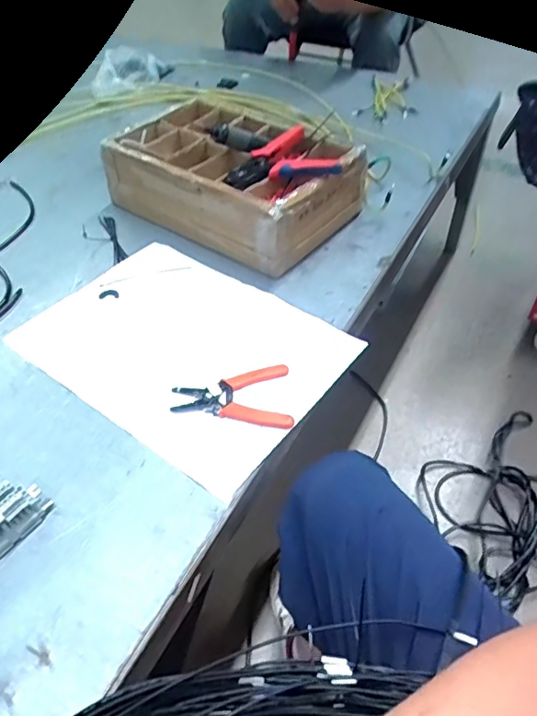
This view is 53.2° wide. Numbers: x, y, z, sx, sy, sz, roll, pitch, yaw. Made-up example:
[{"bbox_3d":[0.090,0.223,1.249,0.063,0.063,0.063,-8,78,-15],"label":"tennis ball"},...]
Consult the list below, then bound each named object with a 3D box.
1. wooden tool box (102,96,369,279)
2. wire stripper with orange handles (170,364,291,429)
[{"bbox_3d":[-0.064,-0.321,0.946,0.406,0.129,0.255,28,54,28],"label":"wooden tool box"},{"bbox_3d":[-0.045,0.046,0.671,0.143,0.015,0.098,-2,46,2],"label":"wire stripper with orange handles"}]

